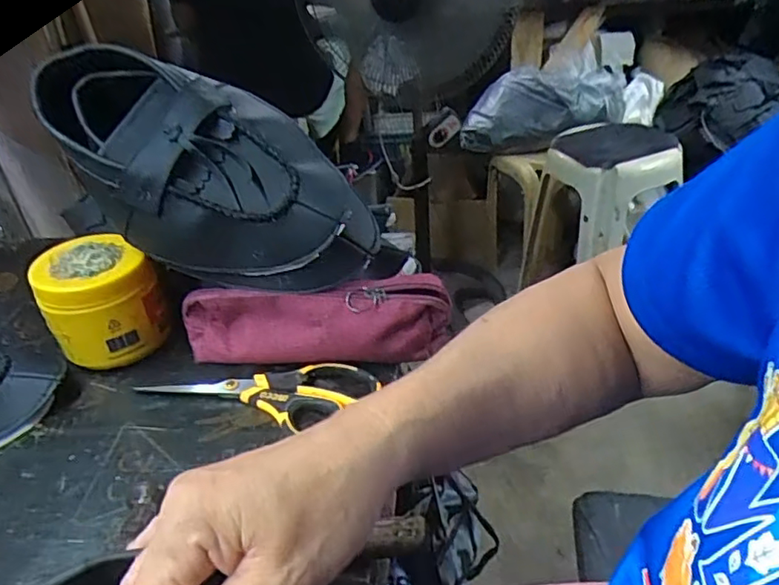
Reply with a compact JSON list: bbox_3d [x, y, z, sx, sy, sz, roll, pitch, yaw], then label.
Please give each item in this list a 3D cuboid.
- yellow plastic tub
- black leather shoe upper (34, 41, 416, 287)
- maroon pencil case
[{"bbox_3d":[-0.261,0.010,0.538,0.090,0.097,0.083,-4,34,3],"label":"yellow plastic tub"},{"bbox_3d":[-0.151,-0.098,0.510,0.324,0.109,0.126,32,42,4],"label":"black leather shoe upper"},{"bbox_3d":[-0.066,0.029,0.508,0.229,0.068,0.050,-4,34,1],"label":"maroon pencil case"}]

